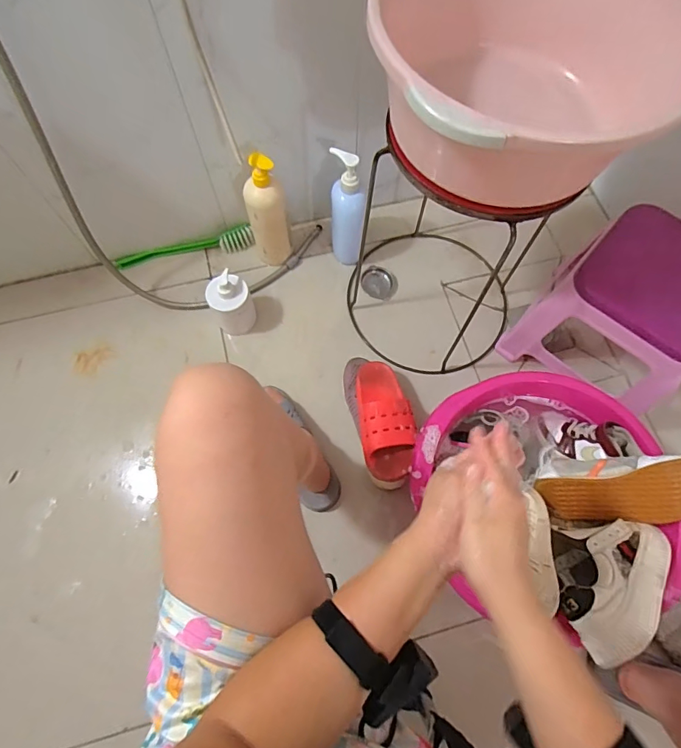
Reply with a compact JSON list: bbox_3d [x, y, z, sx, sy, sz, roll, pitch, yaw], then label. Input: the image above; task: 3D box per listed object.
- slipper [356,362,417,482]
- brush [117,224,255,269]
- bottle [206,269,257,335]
[{"bbox_3d":[0.081,0.067,0.807,0.089,0.066,0.236,-4,51,-3],"label":"slipper"},{"bbox_3d":[-0.355,-0.284,1.022,0.312,0.047,0.041,-14,70,-7],"label":"brush"},{"bbox_3d":[-0.218,-0.139,0.911,0.079,0.137,0.070,-24,71,-11],"label":"bottle"}]

